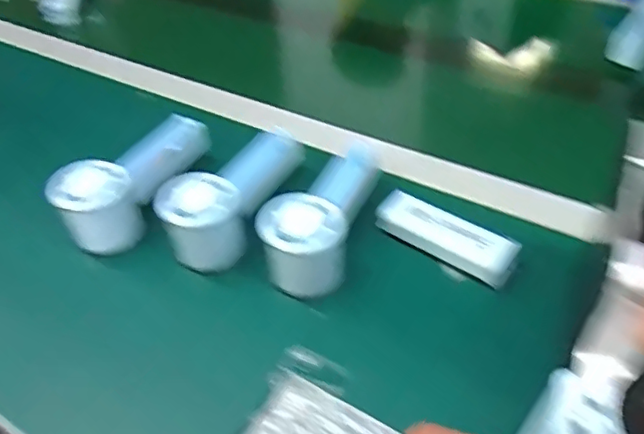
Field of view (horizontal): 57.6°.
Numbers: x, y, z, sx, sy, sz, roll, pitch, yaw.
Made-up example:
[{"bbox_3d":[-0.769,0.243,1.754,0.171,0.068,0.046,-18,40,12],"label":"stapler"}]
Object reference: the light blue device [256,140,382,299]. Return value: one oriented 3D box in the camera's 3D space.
[{"bbox_3d":[0.001,-0.004,0.476,0.063,0.066,0.154,9,46,14],"label":"light blue device"}]

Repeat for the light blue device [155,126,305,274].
[{"bbox_3d":[-0.068,-0.021,0.491,0.063,0.058,0.155,30,54,31],"label":"light blue device"}]

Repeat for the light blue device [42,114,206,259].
[{"bbox_3d":[-0.161,-0.034,0.520,0.060,0.069,0.155,17,48,21],"label":"light blue device"}]

